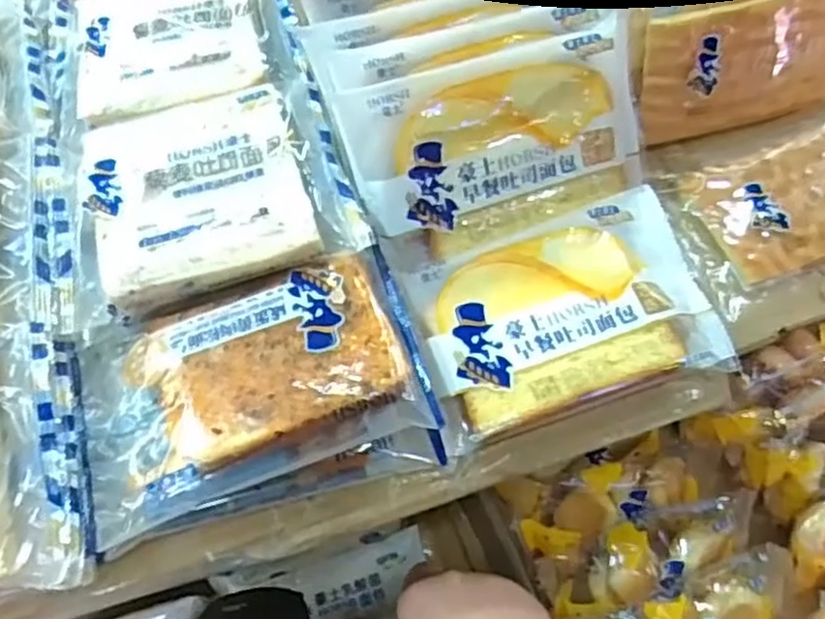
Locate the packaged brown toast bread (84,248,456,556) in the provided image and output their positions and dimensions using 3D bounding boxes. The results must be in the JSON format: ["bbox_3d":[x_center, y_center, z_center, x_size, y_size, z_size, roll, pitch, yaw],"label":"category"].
[{"bbox_3d":[-0.070,0.032,0.320,0.150,0.028,0.093,-15,62,-7],"label":"packaged brown toast bread"}]

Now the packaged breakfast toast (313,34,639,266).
[{"bbox_3d":[0.041,-0.080,0.363,0.147,0.084,0.030,-13,24,-8],"label":"packaged breakfast toast"}]

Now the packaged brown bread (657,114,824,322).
[{"bbox_3d":[0.213,-0.062,0.391,0.160,0.017,0.090,-21,63,-10],"label":"packaged brown bread"}]

